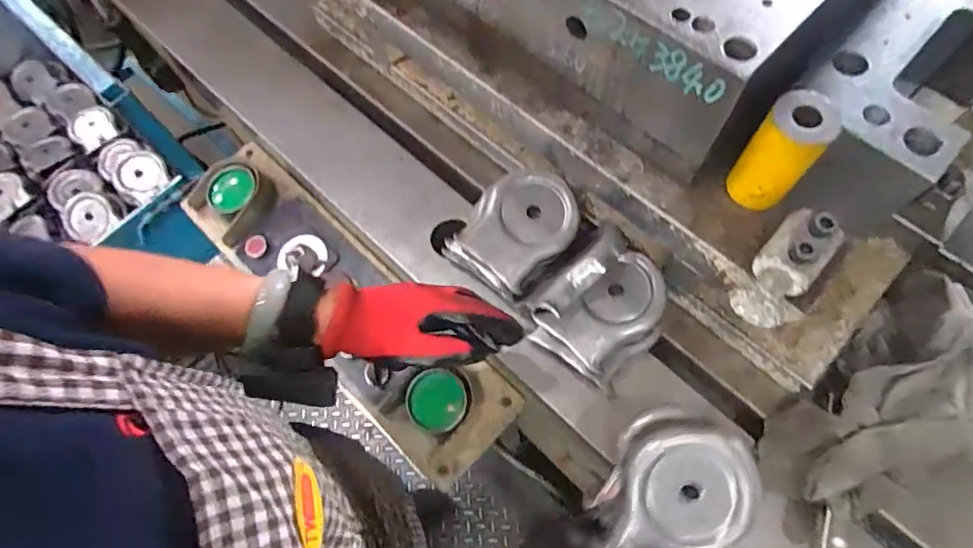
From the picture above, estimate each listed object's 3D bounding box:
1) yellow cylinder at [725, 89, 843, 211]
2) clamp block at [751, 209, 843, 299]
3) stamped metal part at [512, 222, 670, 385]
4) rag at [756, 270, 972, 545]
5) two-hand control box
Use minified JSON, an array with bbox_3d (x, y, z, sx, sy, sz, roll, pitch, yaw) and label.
[{"bbox_3d":[0.243,-0.100,0.436,0.050,0.096,0.053,32,72,15],"label":"yellow cylinder"},{"bbox_3d":[0.250,-0.015,0.425,0.048,0.044,0.068,41,75,17],"label":"clamp block"},{"bbox_3d":[0.115,0.031,0.528,0.131,0.070,0.118,-36,70,-12],"label":"stamped metal part"},{"bbox_3d":[0.373,0.132,0.481,0.262,0.072,0.132,-39,71,-13],"label":"rag"},{"bbox_3d":[-0.187,0.032,0.673,0.522,0.081,0.134,41,75,17],"label":"two-hand control box"}]

